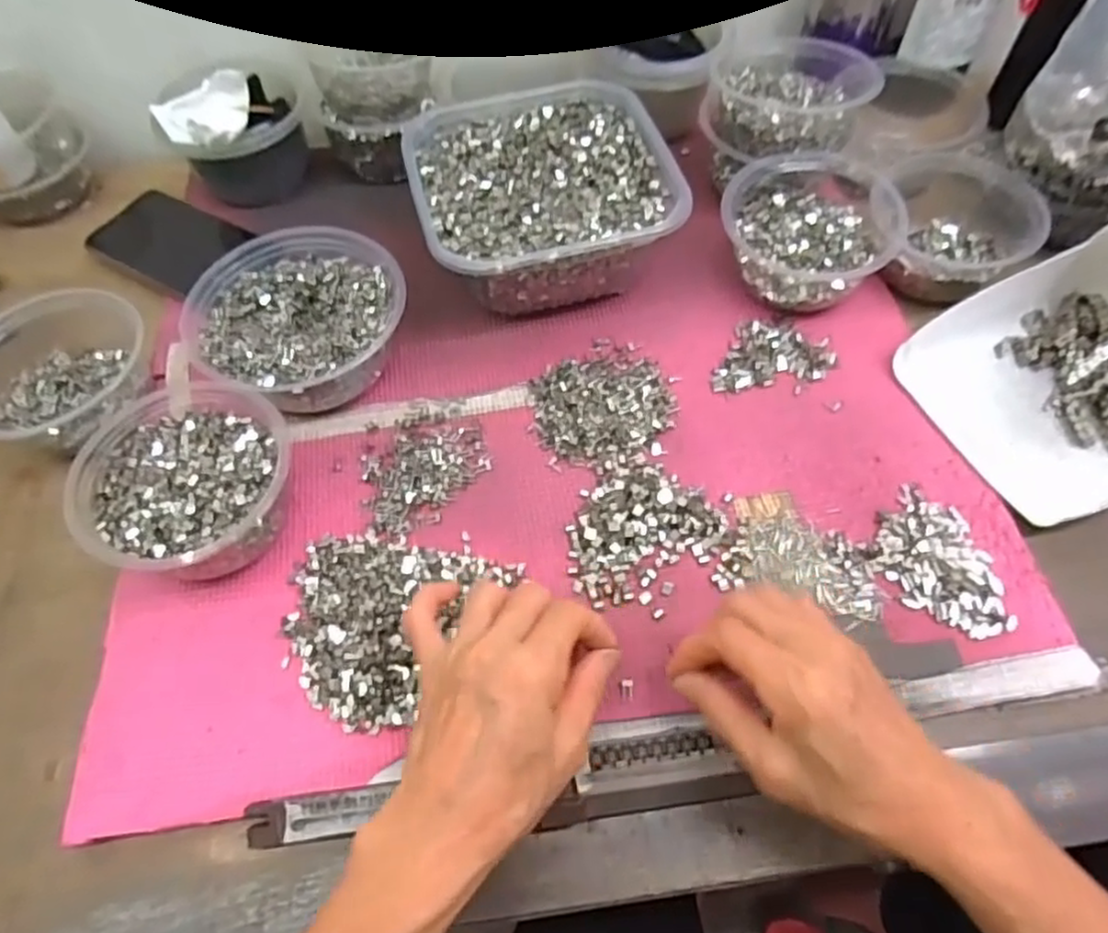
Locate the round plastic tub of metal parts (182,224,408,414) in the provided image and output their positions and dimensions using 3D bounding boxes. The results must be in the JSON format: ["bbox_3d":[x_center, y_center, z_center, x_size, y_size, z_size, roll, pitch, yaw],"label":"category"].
[{"bbox_3d":[-0.168,-0.100,0.477,0.131,0.056,0.140,-1,58,1],"label":"round plastic tub of metal parts"}]

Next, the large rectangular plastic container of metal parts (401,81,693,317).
[{"bbox_3d":[-0.011,-0.193,0.517,0.172,0.066,0.178,-15,60,-7],"label":"large rectangular plastic container of metal parts"}]

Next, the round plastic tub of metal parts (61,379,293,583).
[{"bbox_3d":[-0.204,0.012,0.413,0.113,0.060,0.113,-1,58,1],"label":"round plastic tub of metal parts"}]

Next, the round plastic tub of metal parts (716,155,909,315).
[{"bbox_3d":[0.180,-0.166,0.503,0.116,0.058,0.108,-1,58,1],"label":"round plastic tub of metal parts"}]

